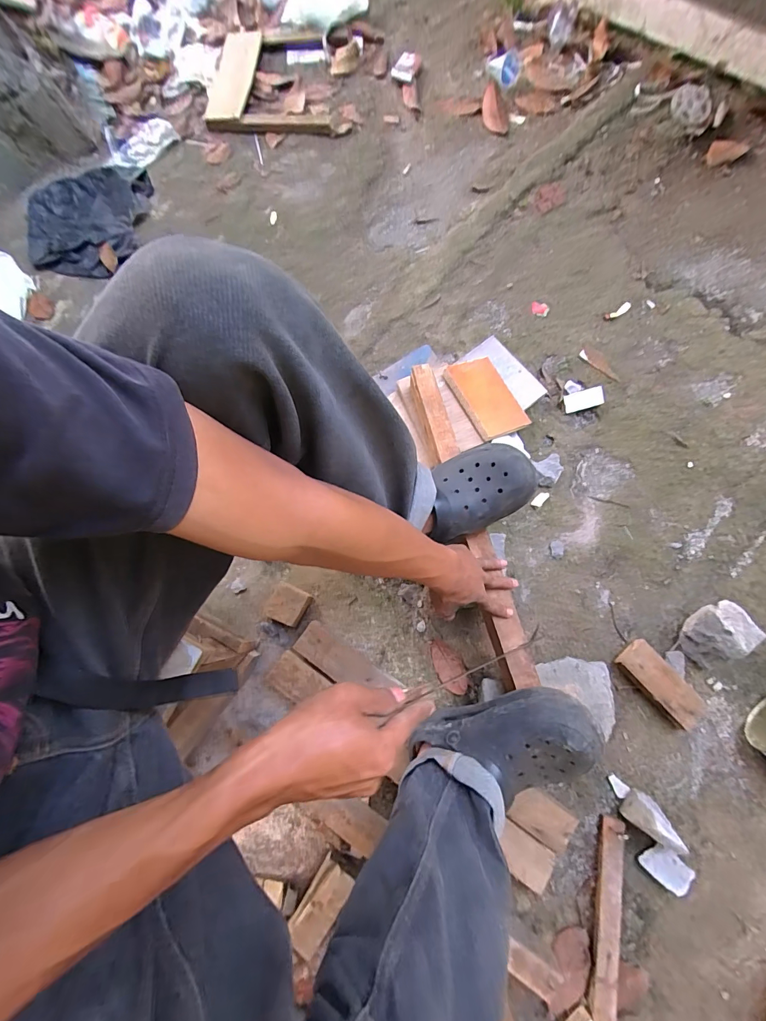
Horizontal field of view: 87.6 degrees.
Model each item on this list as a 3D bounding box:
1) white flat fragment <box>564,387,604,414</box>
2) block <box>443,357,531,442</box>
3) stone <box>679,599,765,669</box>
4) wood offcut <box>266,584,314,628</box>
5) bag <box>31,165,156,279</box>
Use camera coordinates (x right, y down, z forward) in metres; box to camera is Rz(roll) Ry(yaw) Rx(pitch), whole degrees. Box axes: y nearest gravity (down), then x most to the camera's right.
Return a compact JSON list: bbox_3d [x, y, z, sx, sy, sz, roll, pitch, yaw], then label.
[{"bbox_3d":[0.405,-0.223,0.806,0.075,0.007,0.038,-14,86,11],"label":"white flat fragment"},{"bbox_3d":[0.202,-0.223,0.781,0.116,0.016,0.168,-22,76,-21],"label":"block"},{"bbox_3d":[0.530,0.196,0.638,0.072,0.104,0.090,41,82,15],"label":"stone"},{"bbox_3d":[-0.170,0.173,0.726,0.065,0.044,0.066,22,77,11],"label":"wood offcut"},{"bbox_3d":[-0.759,-0.736,1.027,0.316,0.061,0.306,8,75,8],"label":"bag"}]

